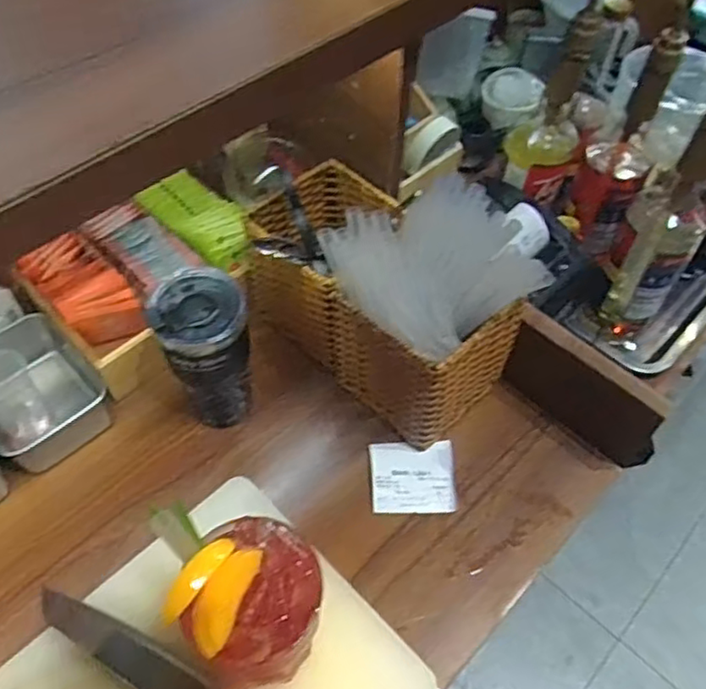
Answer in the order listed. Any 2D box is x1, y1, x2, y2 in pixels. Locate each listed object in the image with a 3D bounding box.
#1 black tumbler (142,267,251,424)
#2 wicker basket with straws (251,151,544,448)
[{"bbox_3d":[-0.129,0.011,0.589,0.073,0.165,0.070,1,54,-1],"label":"black tumbler"},{"bbox_3d":[0.021,-0.055,0.613,0.127,0.204,0.259,-36,63,-24],"label":"wicker basket with straws"}]

